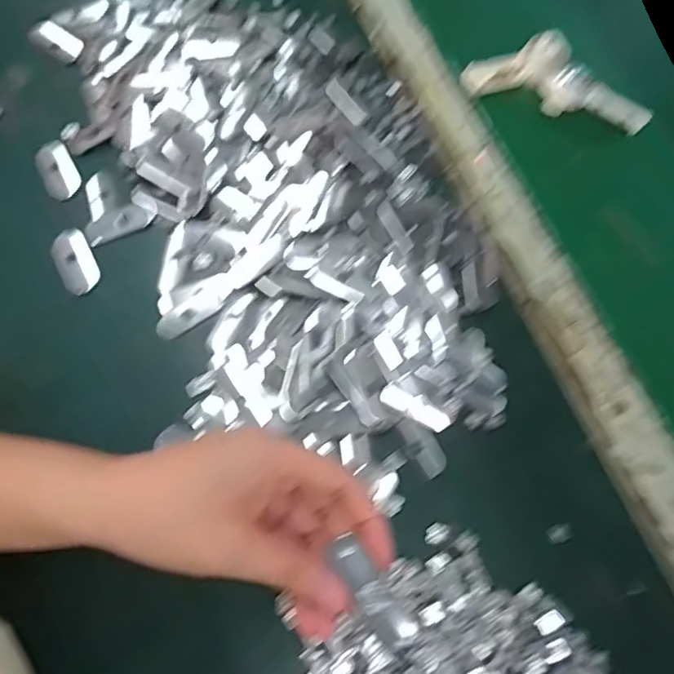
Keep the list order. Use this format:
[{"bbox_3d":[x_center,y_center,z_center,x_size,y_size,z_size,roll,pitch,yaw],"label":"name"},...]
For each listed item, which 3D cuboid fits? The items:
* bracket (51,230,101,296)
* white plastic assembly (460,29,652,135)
[{"bbox_3d":[-0.195,-0.057,0.430,0.026,0.010,0.051,-25,73,-12],"label":"bracket"},{"bbox_3d":[0.196,-0.231,0.507,0.159,0.030,0.062,14,69,2],"label":"white plastic assembly"}]

